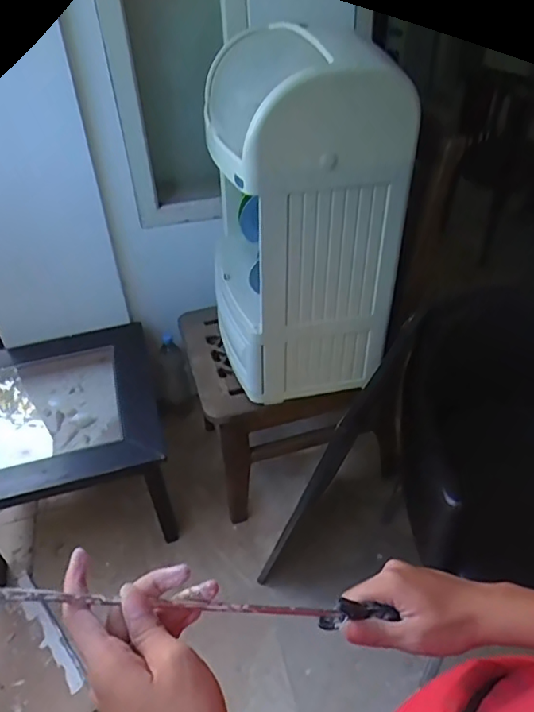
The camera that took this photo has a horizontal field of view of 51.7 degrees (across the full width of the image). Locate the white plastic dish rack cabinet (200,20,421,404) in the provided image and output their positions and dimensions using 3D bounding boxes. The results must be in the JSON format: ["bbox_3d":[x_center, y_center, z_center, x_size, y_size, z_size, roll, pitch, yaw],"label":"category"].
[{"bbox_3d":[0.064,-0.314,1.246,0.370,0.695,0.436,-5,39,-3],"label":"white plastic dish rack cabinet"}]

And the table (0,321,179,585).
[{"bbox_3d":[-0.589,0.237,1.568,0.557,0.363,0.571,-12,40,-10],"label":"table"}]

